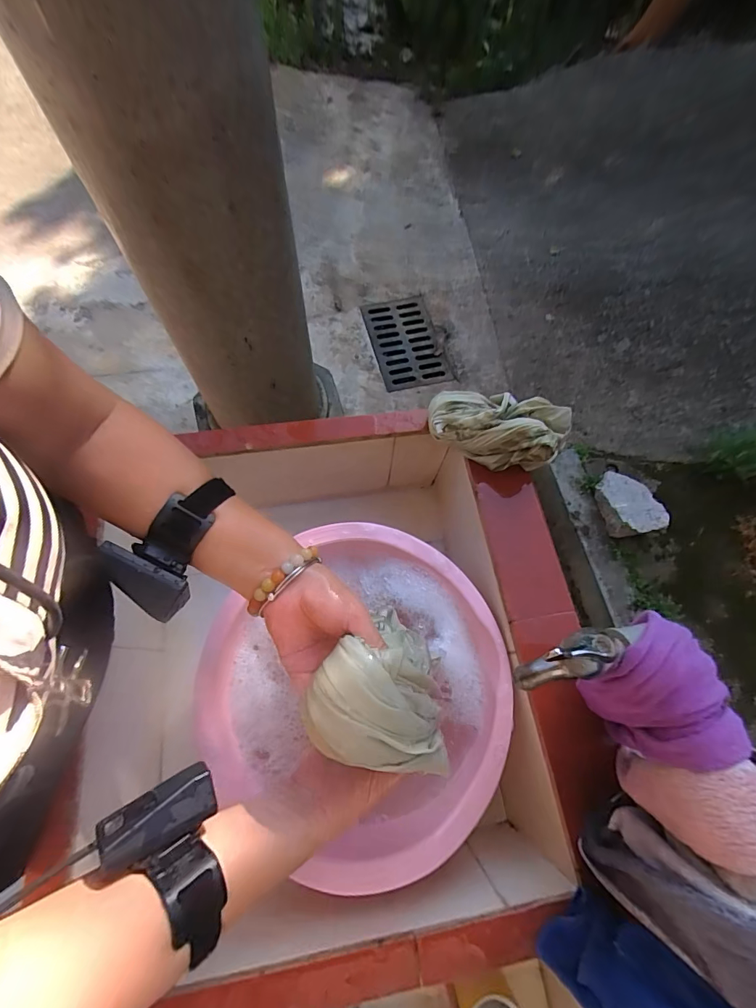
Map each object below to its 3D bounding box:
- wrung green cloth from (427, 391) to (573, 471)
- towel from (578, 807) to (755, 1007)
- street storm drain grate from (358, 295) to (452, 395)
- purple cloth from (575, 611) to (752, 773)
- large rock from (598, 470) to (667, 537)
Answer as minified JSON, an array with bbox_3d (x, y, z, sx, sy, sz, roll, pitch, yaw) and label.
[{"bbox_3d":[0.151,-0.098,0.517,0.170,0.053,0.085,17,69,4],"label":"wrung green cloth"},{"bbox_3d":[0.227,0.264,0.277,0.086,0.168,0.082,5,68,0],"label":"towel"},{"bbox_3d":[0.113,-0.692,1.776,0.282,0.039,0.437,-15,76,-9],"label":"street storm drain grate"},{"bbox_3d":[0.200,0.139,0.314,0.063,0.107,0.087,-32,73,-14],"label":"purple cloth"},{"bbox_3d":[0.842,-0.007,1.354,0.176,0.092,0.220,-8,69,-5],"label":"large rock"}]

